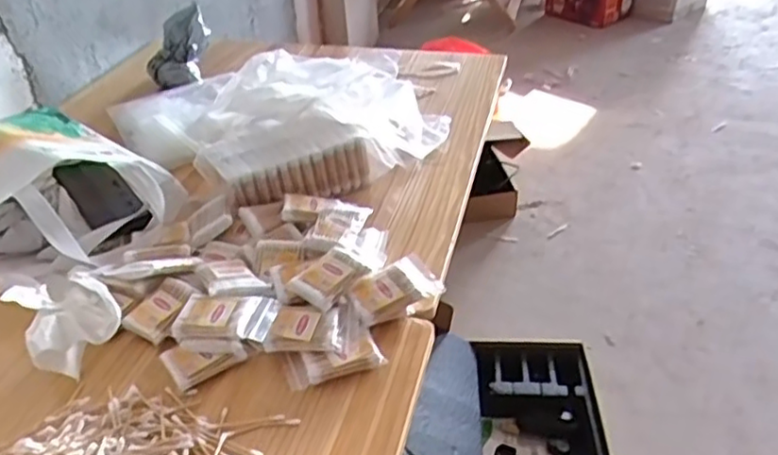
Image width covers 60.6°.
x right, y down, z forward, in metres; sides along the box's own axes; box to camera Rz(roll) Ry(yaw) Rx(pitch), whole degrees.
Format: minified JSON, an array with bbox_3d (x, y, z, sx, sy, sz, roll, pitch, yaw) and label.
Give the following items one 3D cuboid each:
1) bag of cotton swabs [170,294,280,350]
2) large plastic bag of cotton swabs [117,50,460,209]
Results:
[{"bbox_3d":[-0.166,0.090,0.679,0.097,0.017,0.062,1,35,7],"label":"bag of cotton swabs"},{"bbox_3d":[-0.216,-0.204,1.063,0.357,0.095,0.520,-31,43,-34],"label":"large plastic bag of cotton swabs"}]

